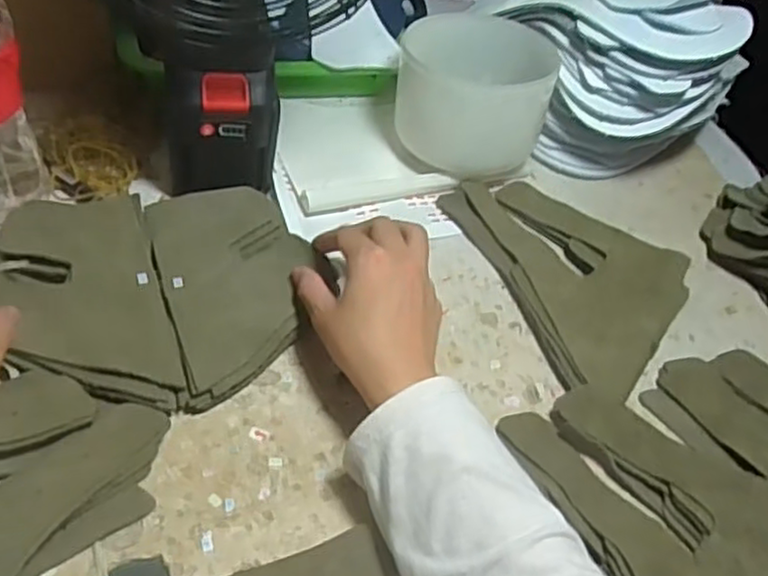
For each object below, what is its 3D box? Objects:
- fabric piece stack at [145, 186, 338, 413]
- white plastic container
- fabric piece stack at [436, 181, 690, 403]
[{"bbox_3d":[-0.092,-0.005,0.468,0.103,0.024,0.163,-12,47,-19],"label":"fabric piece stack"},{"bbox_3d":[0.070,-0.151,0.581,0.125,0.105,0.097,11,47,-2],"label":"white plastic container"},{"bbox_3d":[0.148,-0.013,0.535,0.133,0.027,0.200,-11,53,-22],"label":"fabric piece stack"}]

